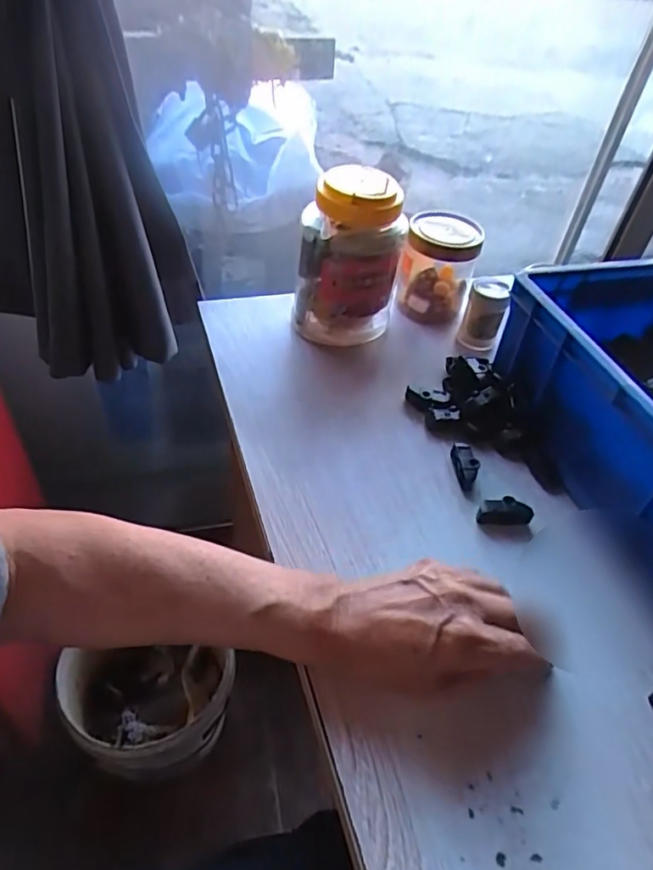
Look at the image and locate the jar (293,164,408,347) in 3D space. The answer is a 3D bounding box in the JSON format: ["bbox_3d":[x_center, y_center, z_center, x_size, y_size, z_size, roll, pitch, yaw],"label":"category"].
[{"bbox_3d":[0.026,-0.192,0.613,0.105,0.170,0.088,12,46,4],"label":"jar"}]

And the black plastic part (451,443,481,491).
[{"bbox_3d":[0.127,0.032,0.522,0.020,0.023,0.046,3,46,-4],"label":"black plastic part"}]

